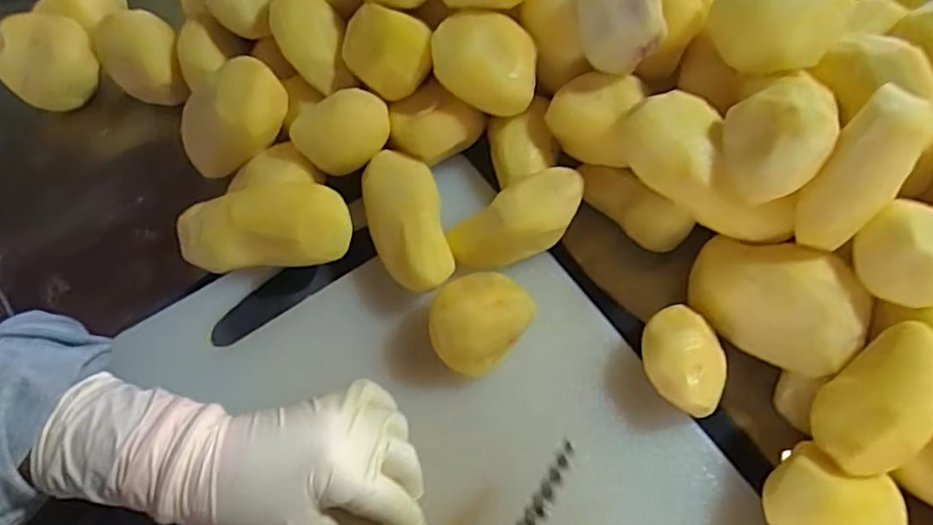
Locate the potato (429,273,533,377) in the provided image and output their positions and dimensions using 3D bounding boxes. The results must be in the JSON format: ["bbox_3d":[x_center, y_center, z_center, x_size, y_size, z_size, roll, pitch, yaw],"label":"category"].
[{"bbox_3d":[0.009,0.036,0.390,0.051,0.047,0.060,39,69,17],"label":"potato"}]

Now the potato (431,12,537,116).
[{"bbox_3d":[0.013,-0.135,0.434,0.068,0.041,0.051,12,63,5],"label":"potato"}]

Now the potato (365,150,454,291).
[{"bbox_3d":[-0.040,-0.026,0.421,0.046,0.047,0.102,-12,64,-7],"label":"potato"}]

